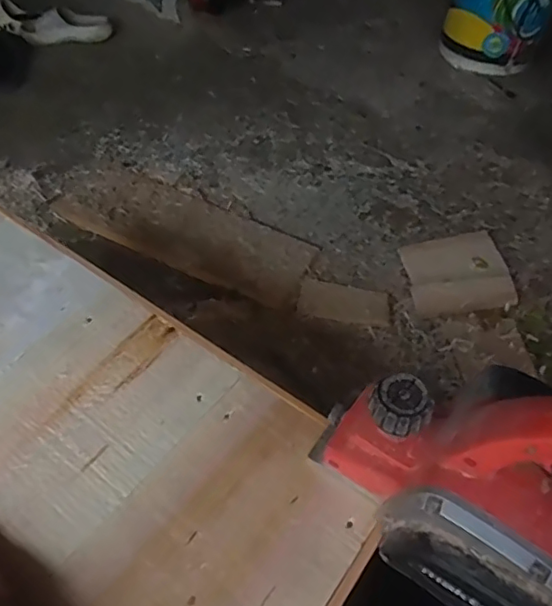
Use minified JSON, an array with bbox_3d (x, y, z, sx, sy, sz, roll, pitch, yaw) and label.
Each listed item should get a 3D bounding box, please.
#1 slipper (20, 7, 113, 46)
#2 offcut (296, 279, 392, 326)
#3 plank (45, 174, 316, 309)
[{"bbox_3d":[-0.596,-0.782,1.596,0.252,0.069,0.121,-2,48,-6],"label":"slipper"},{"bbox_3d":[0.123,-0.006,1.002,0.158,0.012,0.080,10,48,5],"label":"offcut"},{"bbox_3d":[-0.173,-0.148,1.090,0.503,0.028,0.184,22,50,16],"label":"plank"}]

